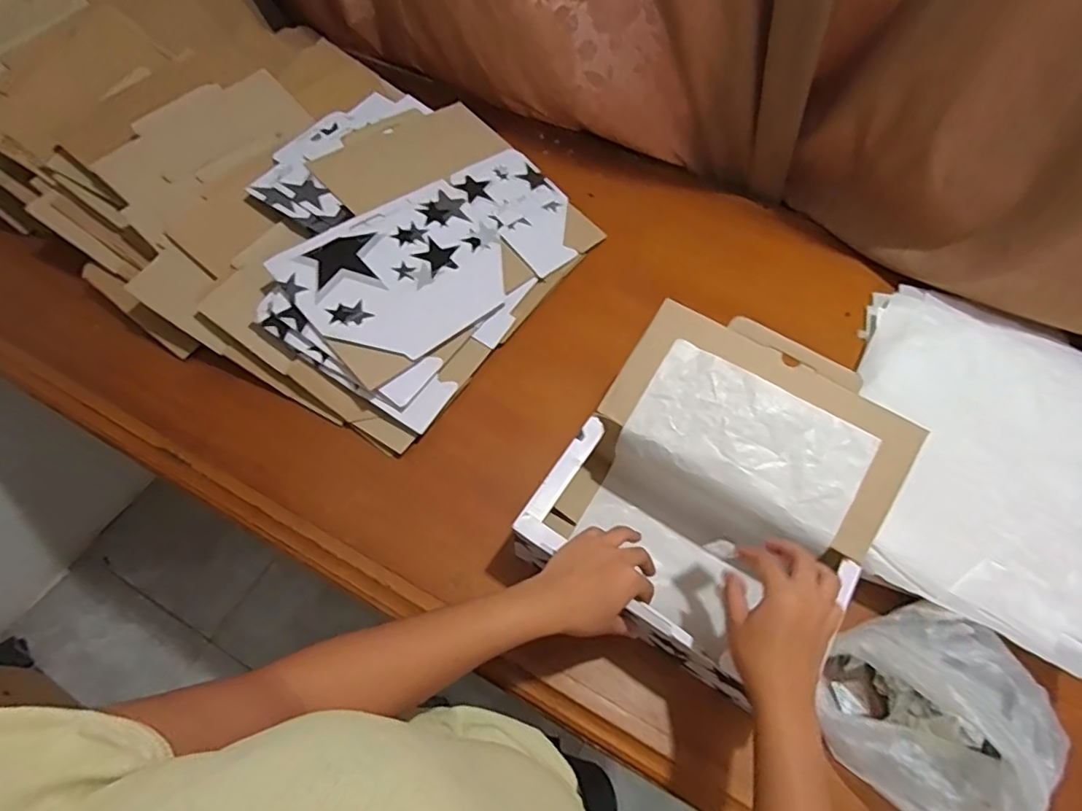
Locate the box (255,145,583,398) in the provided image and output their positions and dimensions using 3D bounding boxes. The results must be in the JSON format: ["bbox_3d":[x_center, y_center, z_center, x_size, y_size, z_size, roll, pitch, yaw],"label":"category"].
[{"bbox_3d":[-0.114,-0.202,0.752,0.402,0.013,0.192,-39,83,-30],"label":"box"}]

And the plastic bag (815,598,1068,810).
[{"bbox_3d":[0.347,0.260,0.500,0.166,0.102,0.168,-37,68,-21],"label":"plastic bag"}]

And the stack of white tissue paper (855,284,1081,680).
[{"bbox_3d":[0.491,0.044,0.658,0.310,0.032,0.433,25,60,13],"label":"stack of white tissue paper"}]

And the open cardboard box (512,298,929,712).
[{"bbox_3d":[0.170,0.086,0.580,0.272,0.145,0.301,32,64,15],"label":"open cardboard box"}]

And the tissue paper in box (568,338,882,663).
[{"bbox_3d":[0.173,0.093,0.583,0.210,0.139,0.213,30,64,14],"label":"tissue paper in box"}]

